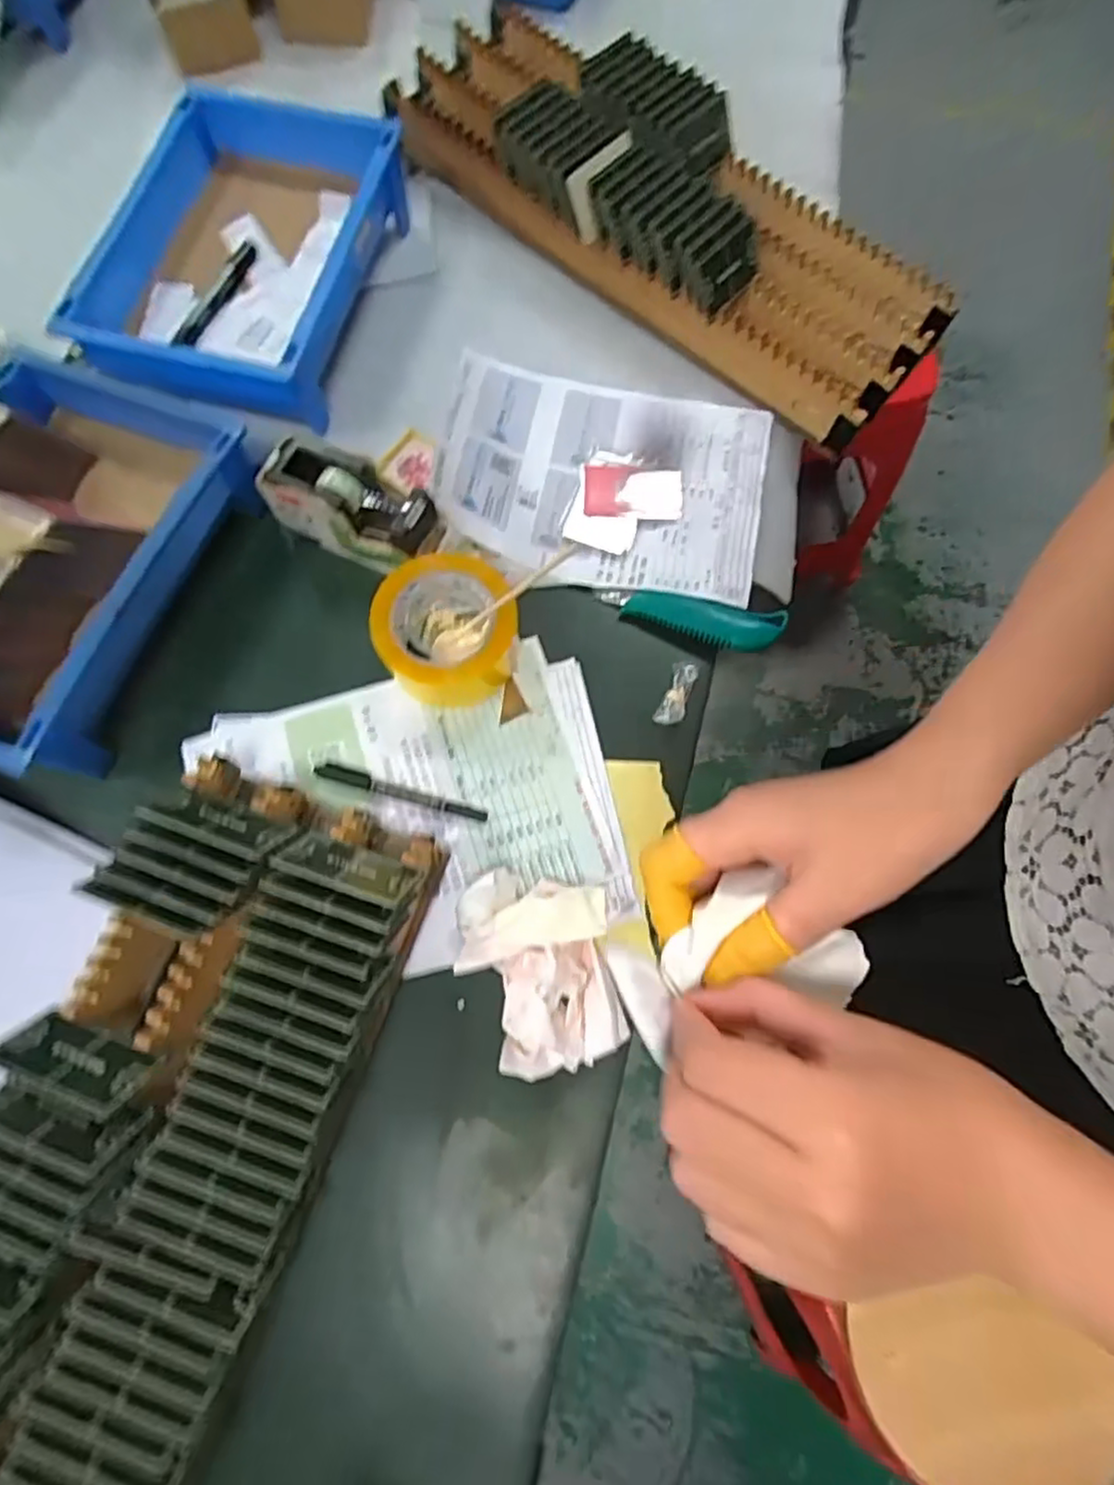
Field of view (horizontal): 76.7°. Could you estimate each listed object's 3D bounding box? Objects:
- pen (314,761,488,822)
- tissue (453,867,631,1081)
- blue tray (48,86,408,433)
[{"bbox_3d":[-0.122,0.039,0.551,0.136,0.014,0.014,15,72,4],"label":"pen"},{"bbox_3d":[-0.012,0.155,0.485,0.101,0.041,0.130,-8,72,-3],"label":"tissue"},{"bbox_3d":[-0.283,-0.442,0.641,0.220,0.083,0.297,14,72,4],"label":"blue tray"}]

